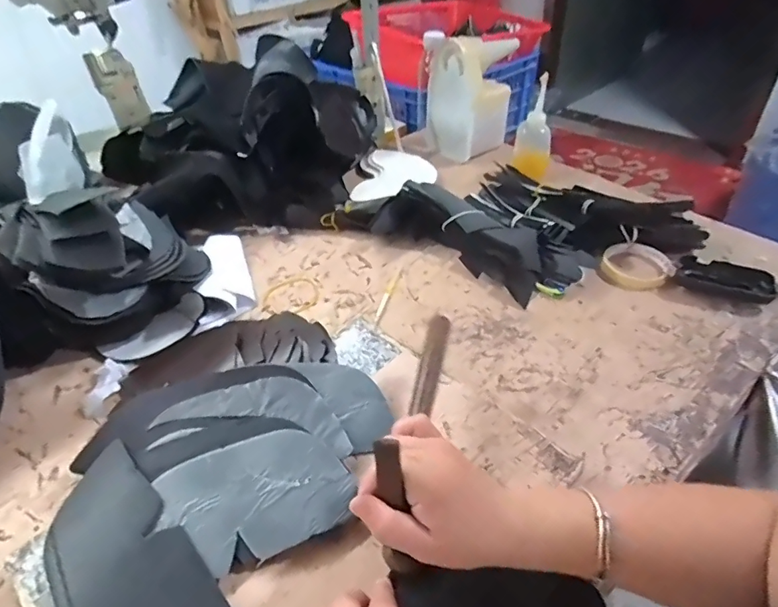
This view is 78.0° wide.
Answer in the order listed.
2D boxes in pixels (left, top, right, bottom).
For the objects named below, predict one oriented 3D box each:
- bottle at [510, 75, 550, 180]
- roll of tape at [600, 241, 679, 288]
[{"bbox_3d":[0.251,-0.301,0.837,0.063,0.151,0.050,-12,42,-8],"label":"bottle"},{"bbox_3d":[0.344,-0.052,0.666,0.090,0.021,0.090,-2,41,2],"label":"roll of tape"}]

